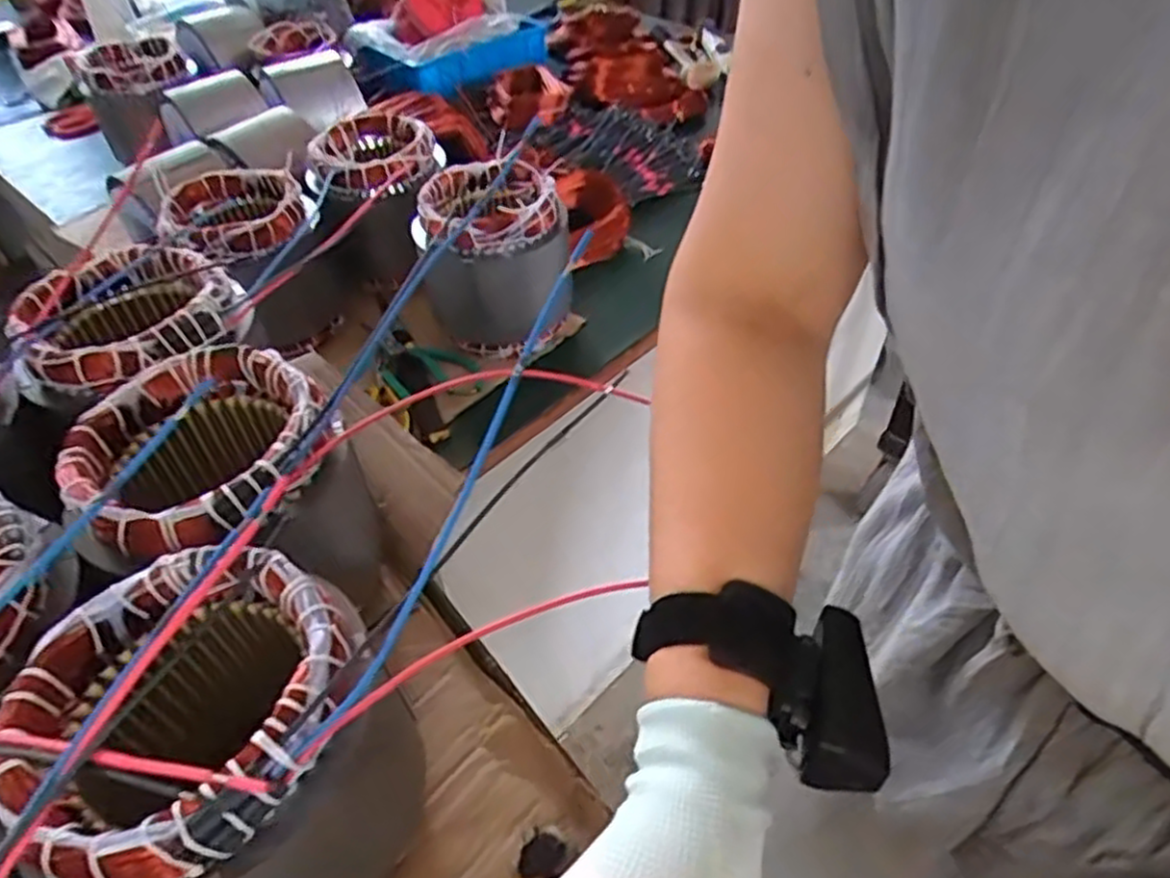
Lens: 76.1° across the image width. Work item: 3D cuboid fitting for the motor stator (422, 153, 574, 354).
[{"bbox_3d":[-0.098,-0.193,0.799,0.141,0.160,0.140,-17,48,-14],"label":"motor stator"}]

